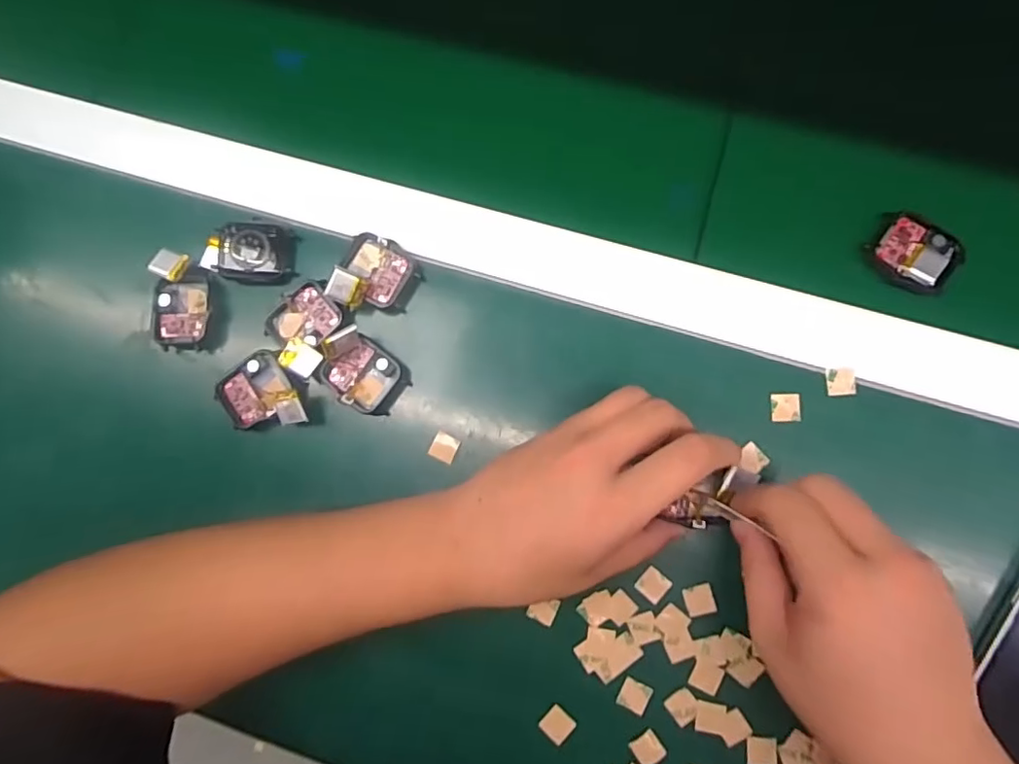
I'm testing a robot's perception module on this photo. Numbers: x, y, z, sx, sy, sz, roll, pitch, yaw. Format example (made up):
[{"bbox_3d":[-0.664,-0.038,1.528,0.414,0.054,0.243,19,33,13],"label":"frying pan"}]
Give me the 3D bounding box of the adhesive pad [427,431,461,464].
[{"bbox_3d":[-0.038,0.039,0.329,0.015,0.004,0.015,25,86,8],"label":"adhesive pad"}]

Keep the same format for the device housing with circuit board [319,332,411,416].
[{"bbox_3d":[-0.084,-0.005,0.334,0.045,0.019,0.037,37,88,8],"label":"device housing with circuit board"}]

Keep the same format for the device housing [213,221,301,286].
[{"bbox_3d":[-0.155,-0.079,0.340,0.044,0.016,0.036,5,84,6],"label":"device housing"}]

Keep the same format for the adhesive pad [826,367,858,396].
[{"bbox_3d":[0.186,0.000,0.312,0.014,0.004,0.016,-3,83,5],"label":"adhesive pad"}]

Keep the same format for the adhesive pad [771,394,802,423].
[{"bbox_3d":[0.157,0.015,0.315,0.015,0.004,0.016,-1,84,5],"label":"adhesive pad"}]

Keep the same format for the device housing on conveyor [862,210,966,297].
[{"bbox_3d":[0.230,-0.072,0.315,0.045,0.007,0.040,34,88,8],"label":"device housing on conveyor"}]

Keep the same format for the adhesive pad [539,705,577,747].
[{"bbox_3d":[0.027,0.191,0.310,0.017,0.004,0.016,44,89,8],"label":"adhesive pad"}]

